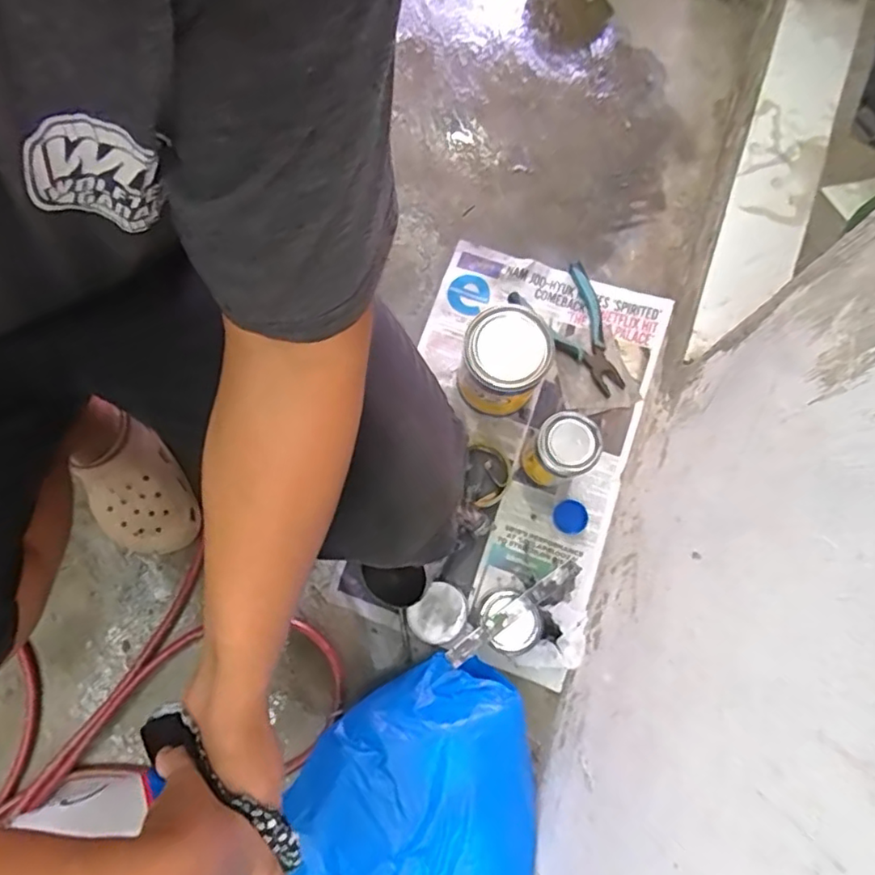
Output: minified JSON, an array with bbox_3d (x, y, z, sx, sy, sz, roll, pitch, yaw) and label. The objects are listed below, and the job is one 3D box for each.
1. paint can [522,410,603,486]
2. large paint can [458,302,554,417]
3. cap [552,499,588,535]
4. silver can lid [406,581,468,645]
[{"bbox_3d":[0.149,0.020,0.704,0.071,0.144,0.069,0,78,0],"label":"paint can"},{"bbox_3d":[0.084,-0.089,0.736,0.099,0.141,0.099,0,78,0],"label":"large paint can"},{"bbox_3d":[0.175,0.105,0.762,0.043,0.013,0.043,0,78,0],"label":"cap"},{"bbox_3d":[0.002,0.225,0.736,0.065,0.008,0.075,39,80,8],"label":"silver can lid"}]

